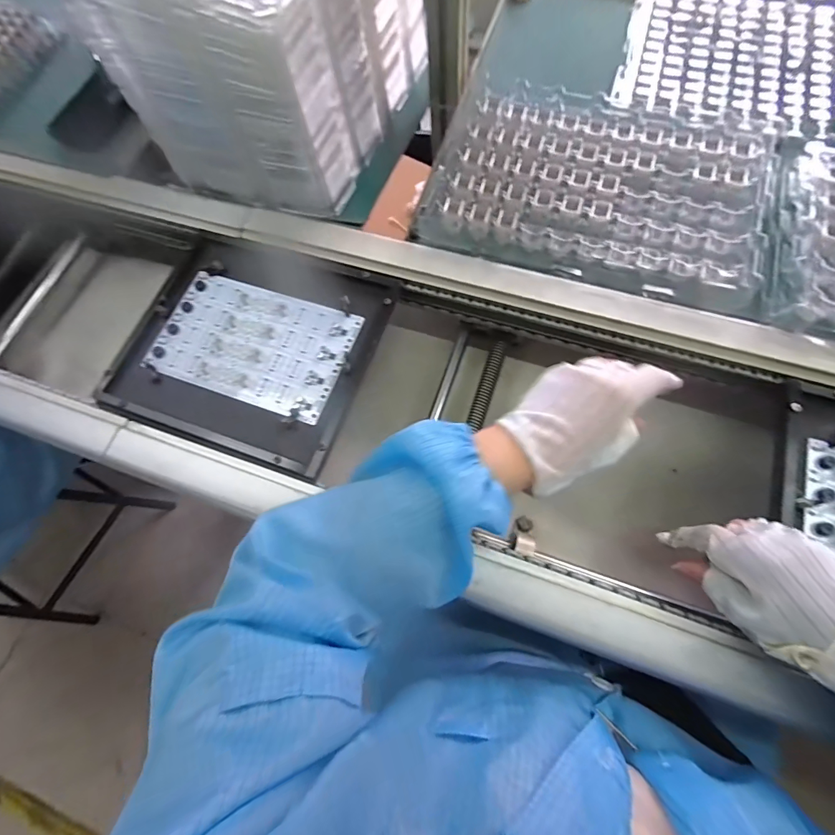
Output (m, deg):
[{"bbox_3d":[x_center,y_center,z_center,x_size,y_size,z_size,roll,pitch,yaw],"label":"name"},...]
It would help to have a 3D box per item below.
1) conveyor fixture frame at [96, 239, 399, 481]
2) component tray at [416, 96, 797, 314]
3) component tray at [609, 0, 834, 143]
[{"bbox_3d":[-0.177,-0.080,0.442,0.251,0.019,0.227,19,69,9],"label":"conveyor fixture frame"},{"bbox_3d":[0.196,-0.253,0.448,0.350,0.054,0.230,15,68,8],"label":"component tray"},{"bbox_3d":[0.405,-0.432,0.484,0.297,0.033,0.227,18,69,9],"label":"component tray"}]

